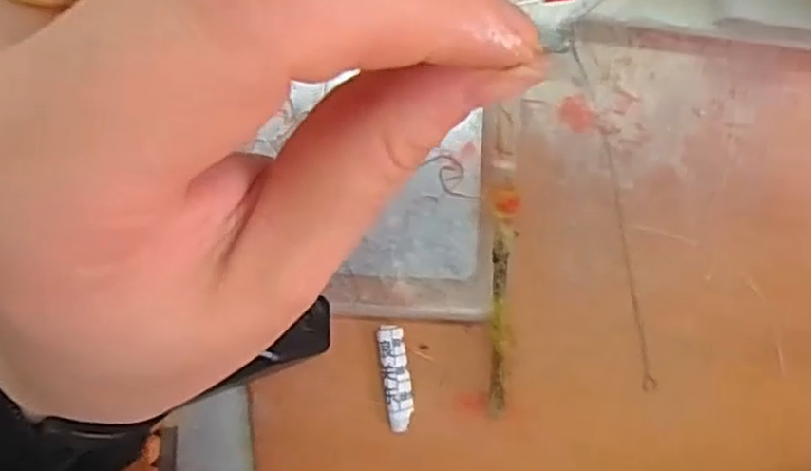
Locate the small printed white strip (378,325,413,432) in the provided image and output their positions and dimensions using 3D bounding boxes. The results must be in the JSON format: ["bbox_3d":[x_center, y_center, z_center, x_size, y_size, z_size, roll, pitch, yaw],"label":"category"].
[{"bbox_3d":[-0.003,0.049,0.251,0.009,0.004,0.036,-7,95,1],"label":"small printed white strip"}]

